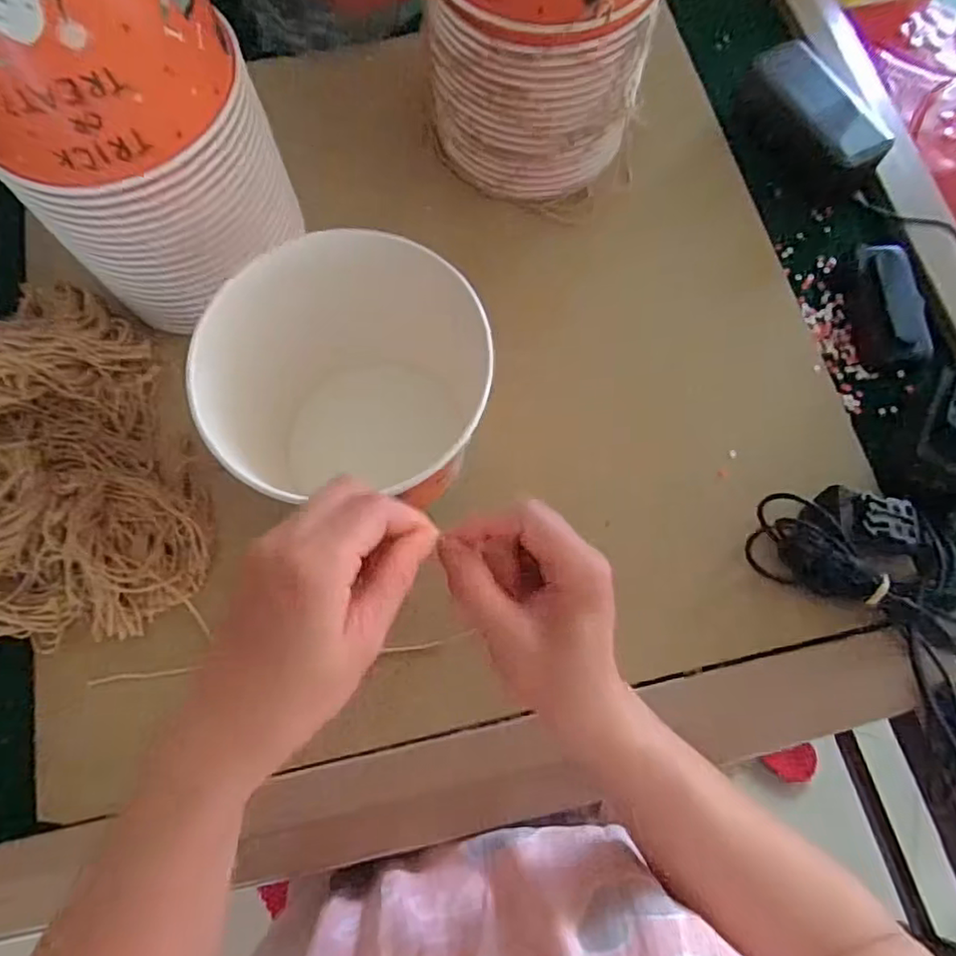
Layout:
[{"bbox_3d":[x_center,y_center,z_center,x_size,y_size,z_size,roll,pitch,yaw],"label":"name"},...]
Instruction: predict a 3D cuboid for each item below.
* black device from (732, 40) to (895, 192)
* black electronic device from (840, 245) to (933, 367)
[{"bbox_3d":[0.276,-0.297,0.540,0.067,0.043,0.144,-22,73,-7],"label":"black device"},{"bbox_3d":[0.318,-0.136,0.500,0.044,0.024,0.097,-3,72,-1],"label":"black electronic device"}]

